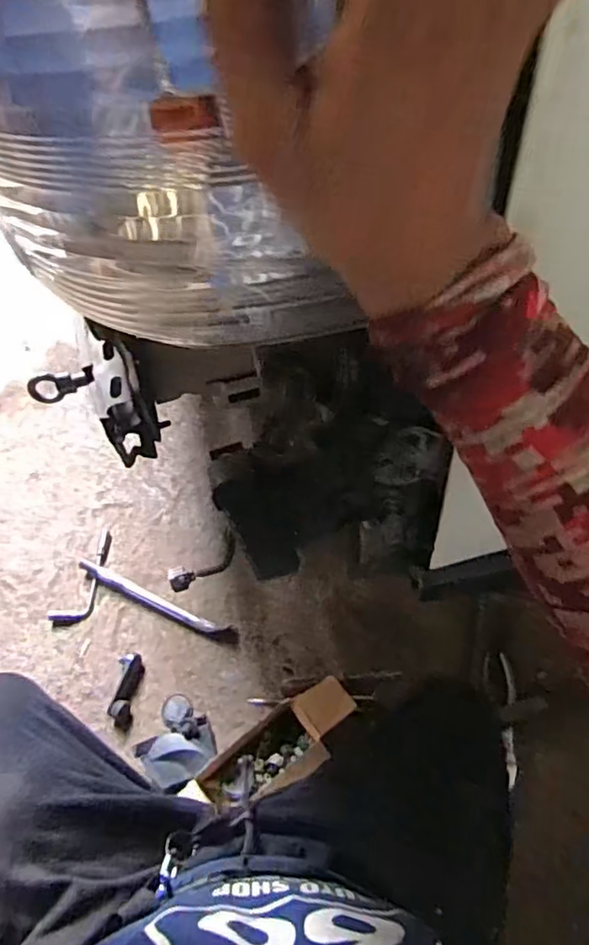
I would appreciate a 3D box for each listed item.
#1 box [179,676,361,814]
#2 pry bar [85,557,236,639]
[{"bbox_3d":[-0.025,0.413,0.904,0.250,0.065,0.116,-24,57,-11],"label":"box"},{"bbox_3d":[-0.247,0.223,1.066,0.323,0.014,0.026,20,60,18],"label":"pry bar"}]

